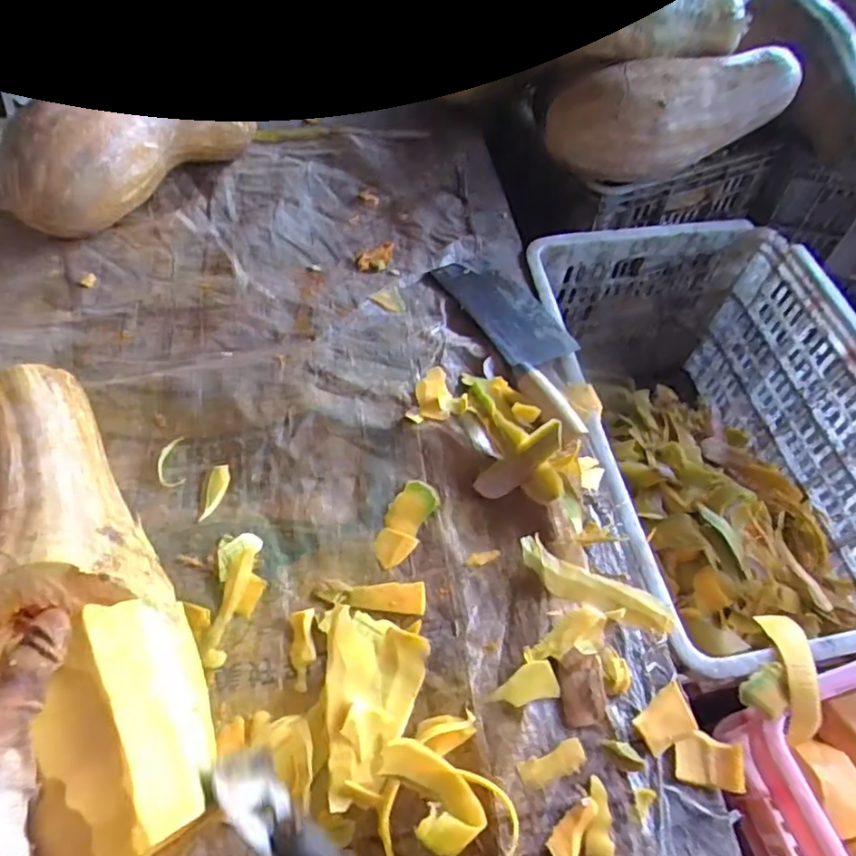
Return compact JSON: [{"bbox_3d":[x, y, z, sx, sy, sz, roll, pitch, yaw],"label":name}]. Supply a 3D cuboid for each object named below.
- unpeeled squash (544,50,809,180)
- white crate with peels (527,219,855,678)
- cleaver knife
[{"bbox_3d":[0.303,-0.400,0.799,0.298,0.127,0.128,-24,60,-17],"label":"unpeeled squash"},{"bbox_3d":[0.317,0.027,0.738,0.341,0.277,0.501,-7,57,-7],"label":"white crate with peels"},{"bbox_3d":[0.107,-0.105,0.659,0.089,0.025,0.261,-25,61,-18],"label":"cleaver knife"}]

